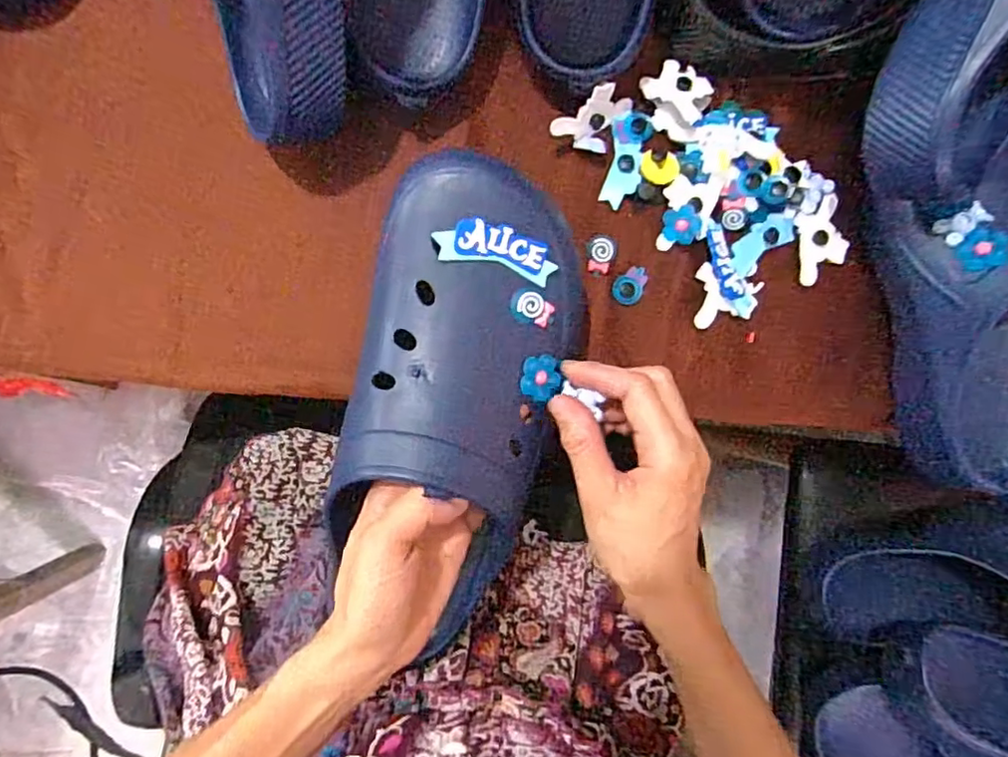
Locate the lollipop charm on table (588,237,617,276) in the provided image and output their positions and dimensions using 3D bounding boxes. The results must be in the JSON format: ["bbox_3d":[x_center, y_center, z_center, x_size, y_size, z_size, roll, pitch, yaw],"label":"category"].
[{"bbox_3d":[0.062,-0.078,0.391,0.015,0.009,0.022,8,89,-6],"label":"lollipop charm on table"}]

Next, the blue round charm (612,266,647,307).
[{"bbox_3d":[0.082,-0.059,0.395,0.026,0.007,0.019,-39,94,-5],"label":"blue round charm"}]

